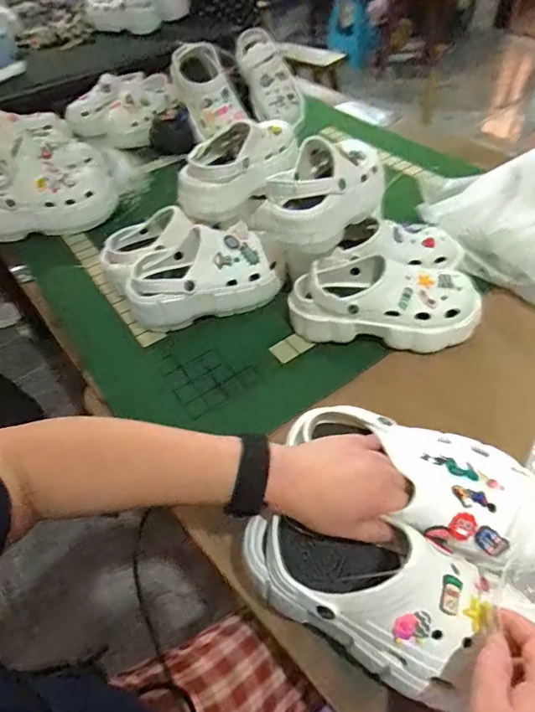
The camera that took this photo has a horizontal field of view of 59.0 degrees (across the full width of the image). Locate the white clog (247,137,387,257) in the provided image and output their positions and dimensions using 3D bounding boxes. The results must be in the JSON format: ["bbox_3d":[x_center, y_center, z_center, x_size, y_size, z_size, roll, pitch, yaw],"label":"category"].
[{"bbox_3d":[0.089,-0.246,0.690,0.109,0.096,0.217,29,57,25],"label":"white clog"}]

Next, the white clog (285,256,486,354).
[{"bbox_3d":[0.168,-0.079,0.677,0.269,0.088,0.102,4,50,7],"label":"white clog"}]

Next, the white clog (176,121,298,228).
[{"bbox_3d":[-0.048,-0.306,0.771,0.090,0.116,0.215,25,55,23],"label":"white clog"}]

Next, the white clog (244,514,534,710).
[{"bbox_3d":[0.084,0.195,0.388,0.220,0.083,0.099,14,51,14],"label":"white clog"}]

